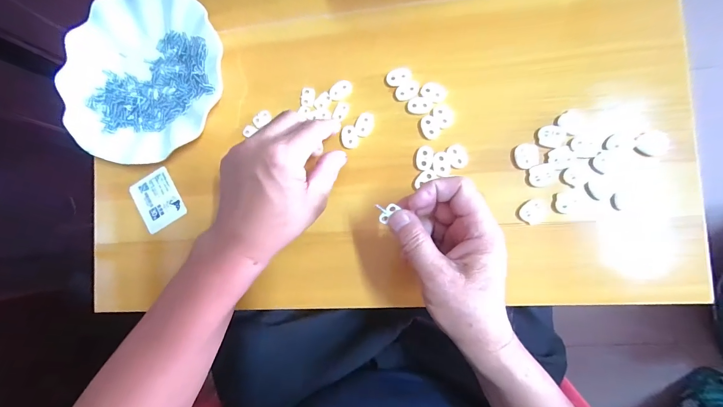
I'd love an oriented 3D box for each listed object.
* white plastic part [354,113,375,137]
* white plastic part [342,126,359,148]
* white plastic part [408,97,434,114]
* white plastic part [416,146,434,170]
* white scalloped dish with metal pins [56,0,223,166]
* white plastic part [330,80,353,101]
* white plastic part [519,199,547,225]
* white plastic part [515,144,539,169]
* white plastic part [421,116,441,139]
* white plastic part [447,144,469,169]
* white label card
[{"bbox_3d":[0.003,-0.079,0.332,0.016,0.004,0.024,24,92,8],"label":"white plastic part"},{"bbox_3d":[-0.012,-0.067,0.332,0.016,0.004,0.022,-17,86,7],"label":"white plastic part"},{"bbox_3d":[0.057,-0.095,0.324,0.024,0.004,0.016,5,89,8],"label":"white plastic part"},{"bbox_3d":[0.061,-0.043,0.321,0.015,0.004,0.023,8,89,8],"label":"white plastic part"},{"bbox_3d":[-0.232,-0.135,0.357,0.179,0.022,0.174,0,88,8],"label":"white scalloped dish with metal pins"},{"bbox_3d":[-0.021,-0.114,0.336,0.024,0.004,0.017,-24,85,7],"label":"white plastic part"},{"bbox_3d":[0.156,0.007,0.303,0.019,0.004,0.023,34,93,8],"label":"white plastic part"},{"bbox_3d":[0.153,-0.044,0.306,0.021,0.004,0.023,0,88,8],"label":"white plastic part"},{"bbox_3d":[0.066,-0.074,0.321,0.014,0.004,0.024,-24,85,7],"label":"white plastic part"},{"bbox_3d":[0.092,-0.045,0.316,0.018,0.004,0.023,-16,86,7],"label":"white plastic part"},{"bbox_3d":[-0.223,-0.004,0.365,0.047,0.004,0.058,-30,85,1],"label":"white label card"}]

